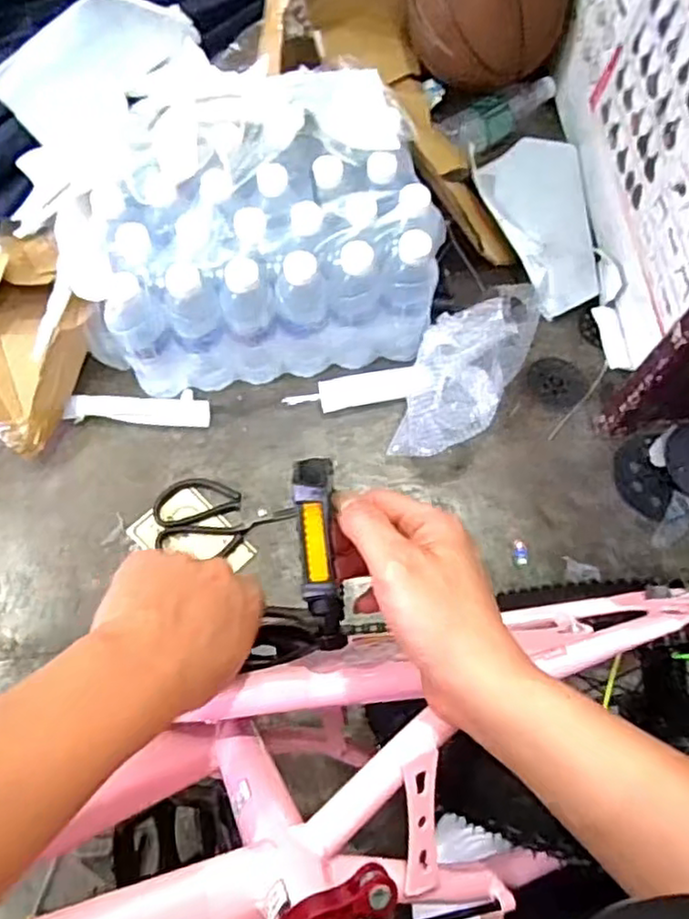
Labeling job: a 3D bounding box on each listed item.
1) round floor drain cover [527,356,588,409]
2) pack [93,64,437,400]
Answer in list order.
[{"bbox_3d":[0.274,-0.099,0.881,0.073,0.012,0.069,1,69,-2],"label":"round floor drain cover"},{"bbox_3d":[-0.095,-0.256,0.815,0.363,0.234,0.246,-9,69,-6],"label":"pack"}]

